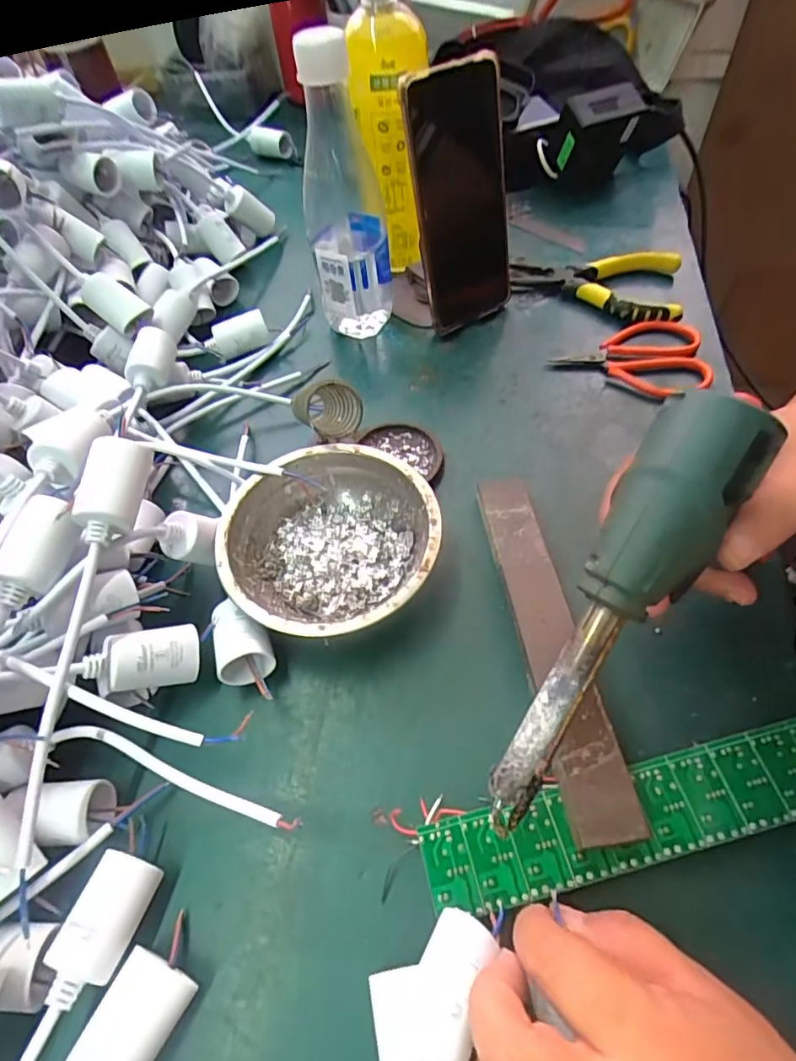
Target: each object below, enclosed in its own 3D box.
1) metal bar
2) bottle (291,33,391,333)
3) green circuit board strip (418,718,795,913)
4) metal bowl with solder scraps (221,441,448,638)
[{"bbox_3d":[0.079,0.049,0.291,0.033,0.005,0.210,-7,52,0],"label":"metal bar"},{"bbox_3d":[-0.039,-0.244,0.399,0.061,0.191,0.073,-9,57,0],"label":"bottle"},{"bbox_3d":[0.107,0.129,0.245,0.191,0.004,0.039,-14,58,-4],"label":"green circuit board strip"},{"bbox_3d":[-0.039,0.007,0.327,0.122,0.036,0.123,-3,57,4],"label":"metal bowl with solder scraps"}]

